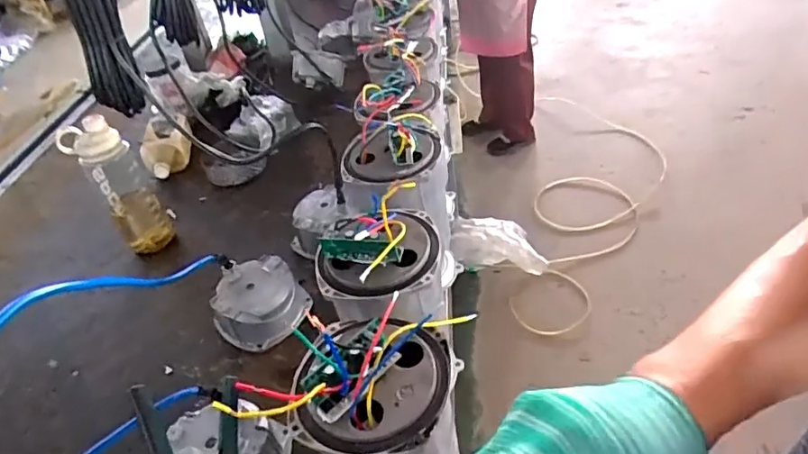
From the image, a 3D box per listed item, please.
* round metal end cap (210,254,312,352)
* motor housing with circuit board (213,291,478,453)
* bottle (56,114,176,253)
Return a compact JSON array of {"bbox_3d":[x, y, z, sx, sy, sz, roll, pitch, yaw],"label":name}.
[{"bbox_3d":[-0.217,0.113,0.816,0.116,0.084,0.117,-6,41,5],"label":"round metal end cap"},{"bbox_3d":[-0.015,0.198,0.518,0.130,0.246,0.133,11,45,24],"label":"motor housing with circuit board"},{"bbox_3d":[-0.505,-0.070,0.972,0.093,0.260,0.081,-34,46,-25],"label":"bottle"}]

